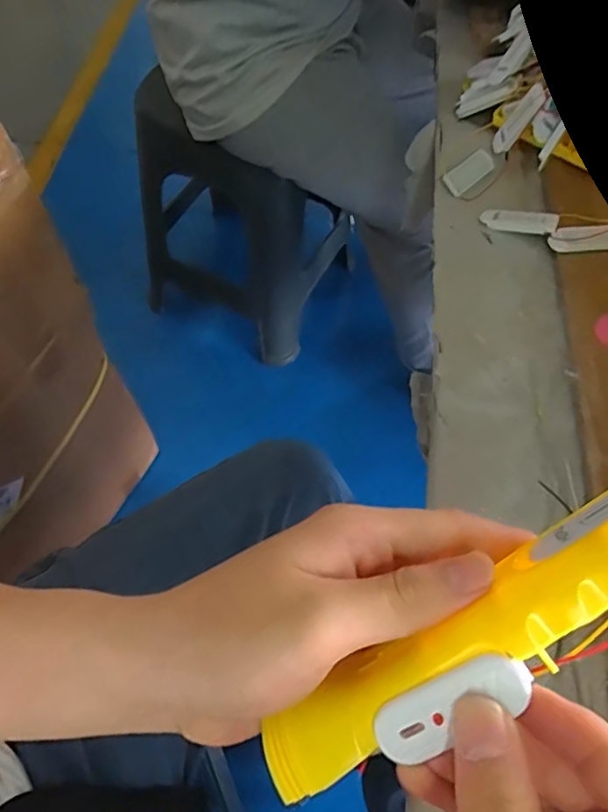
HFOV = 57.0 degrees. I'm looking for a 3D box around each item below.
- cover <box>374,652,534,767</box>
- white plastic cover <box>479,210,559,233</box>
[{"bbox_3d":[0.043,0.088,0.165,0.049,0.005,0.018,-37,66,12],"label":"cover"},{"bbox_3d":[0.170,-0.147,0.445,0.058,0.005,0.022,14,61,22],"label":"white plastic cover"}]

